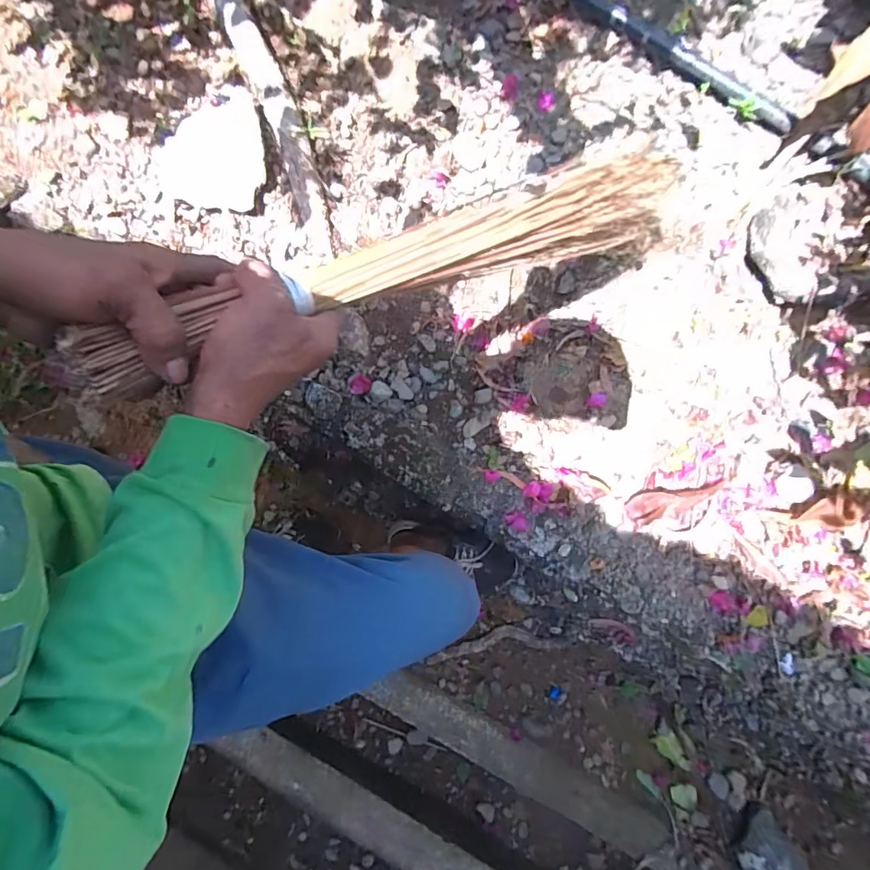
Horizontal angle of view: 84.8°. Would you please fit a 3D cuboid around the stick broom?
[{"bbox_3d":[0.035,-0.169,0.449,0.664,0.071,0.080,-28,78,-30],"label":"stick broom"}]

